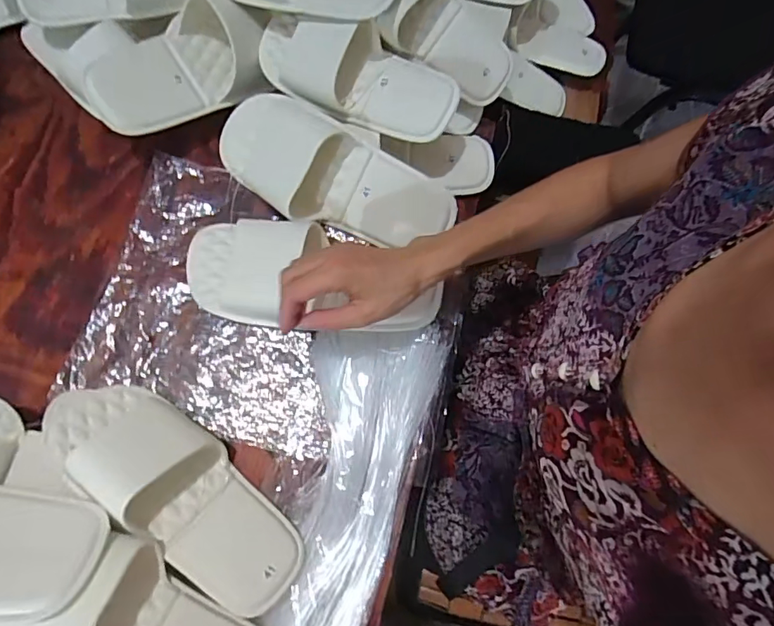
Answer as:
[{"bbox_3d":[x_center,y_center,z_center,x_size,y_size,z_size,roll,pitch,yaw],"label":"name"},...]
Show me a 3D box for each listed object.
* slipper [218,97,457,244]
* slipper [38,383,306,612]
[{"bbox_3d":[-0.050,-0.146,0.510,0.256,0.069,0.113,21,73,8],"label":"slipper"},{"bbox_3d":[-0.192,0.145,0.416,0.271,0.075,0.092,39,76,12],"label":"slipper"}]

